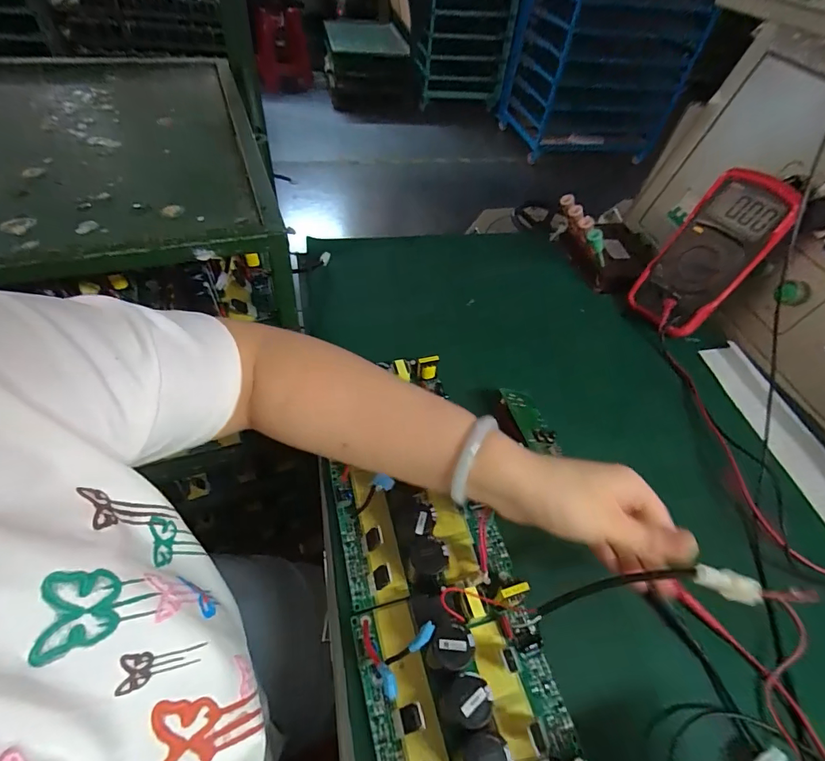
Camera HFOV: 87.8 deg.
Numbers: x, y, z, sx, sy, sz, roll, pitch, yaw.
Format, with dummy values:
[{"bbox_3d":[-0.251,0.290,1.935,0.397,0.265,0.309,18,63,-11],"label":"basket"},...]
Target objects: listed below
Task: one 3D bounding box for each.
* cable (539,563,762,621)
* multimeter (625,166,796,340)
[{"bbox_3d":[0.158,0.151,0.303,0.144,0.016,0.022,-18,47,20],"label":"cable"},{"bbox_3d":[0.366,-0.157,0.537,0.037,0.195,0.096,-6,45,-48],"label":"multimeter"}]

